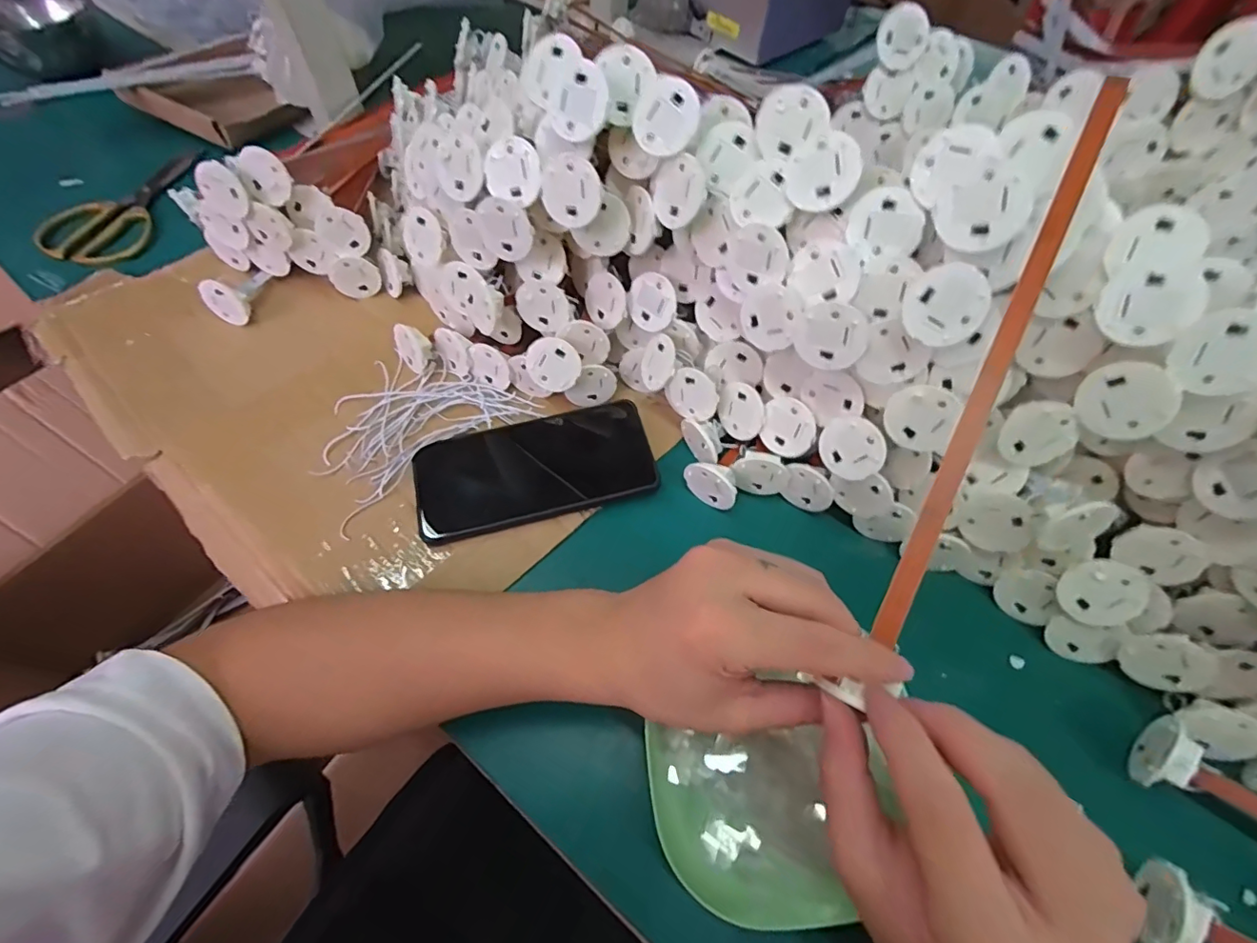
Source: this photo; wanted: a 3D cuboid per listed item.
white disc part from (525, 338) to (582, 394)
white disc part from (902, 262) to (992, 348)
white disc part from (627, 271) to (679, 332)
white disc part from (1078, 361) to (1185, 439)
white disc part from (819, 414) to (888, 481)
[{"bbox_3d":[-0.054,-0.076,0.383,0.038,0.036,0.005,40,25,-9],"label":"white disc part"},{"bbox_3d":[0.156,-0.081,0.265,0.038,0.038,0.004,13,25,2],"label":"white disc part"},{"bbox_3d":[0.016,-0.118,0.376,0.035,0.038,0.005,10,25,24],"label":"white disc part"},{"bbox_3d":[0.250,-0.035,0.272,0.004,0.038,0.037,-23,45,-40],"label":"white disc part"},{"bbox_3d":[0.135,-0.014,0.326,0.038,0.037,0.004,30,34,32],"label":"white disc part"}]

